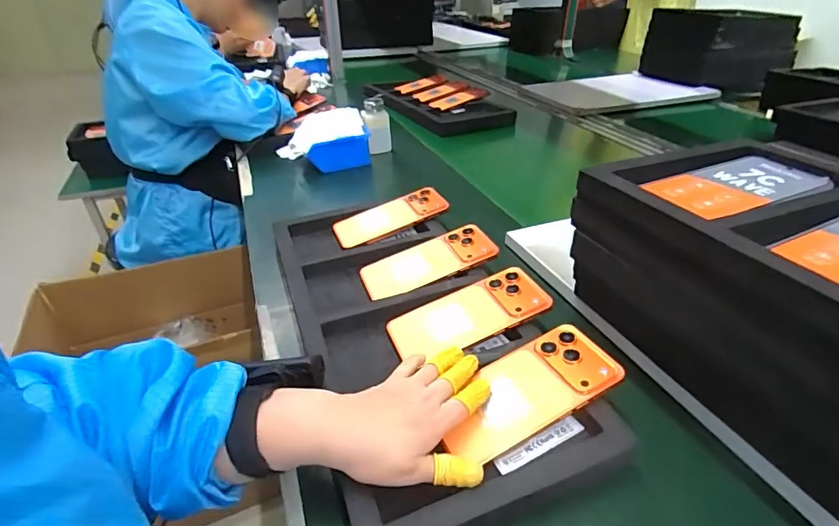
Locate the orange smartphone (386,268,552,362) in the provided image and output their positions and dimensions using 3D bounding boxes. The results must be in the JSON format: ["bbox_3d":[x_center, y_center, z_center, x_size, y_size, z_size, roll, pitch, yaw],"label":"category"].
[{"bbox_3d":[0.050,0.055,0.477,0.162,0.007,0.076,-24,42,-6],"label":"orange smartphone"}]

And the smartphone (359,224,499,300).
[{"bbox_3d":[0.012,-0.001,0.559,0.164,0.012,0.081,-21,37,-8],"label":"smartphone"}]

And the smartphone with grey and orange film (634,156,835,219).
[{"bbox_3d":[0.282,-0.069,0.399,0.159,0.008,0.083,-13,36,-20],"label":"smartphone with grey and orange film"}]

